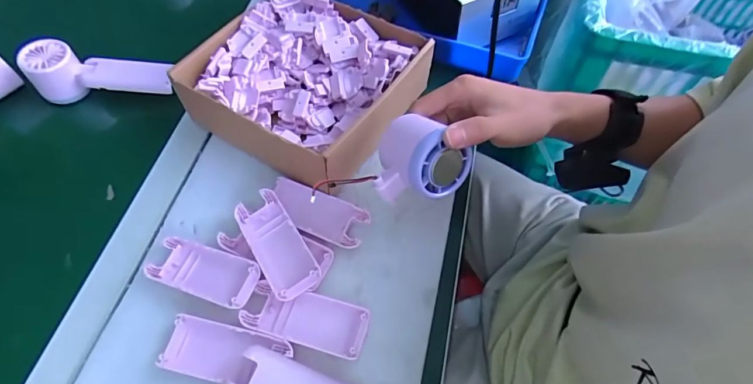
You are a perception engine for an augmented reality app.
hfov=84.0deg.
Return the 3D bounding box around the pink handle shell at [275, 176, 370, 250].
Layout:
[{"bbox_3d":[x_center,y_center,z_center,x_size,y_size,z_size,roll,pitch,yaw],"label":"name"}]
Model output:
[{"bbox_3d":[-0.057,0.022,0.406,0.099,0.015,0.045,20,63,13],"label":"pink handle shell"}]

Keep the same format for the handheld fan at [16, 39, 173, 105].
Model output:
[{"bbox_3d":[-0.328,-0.146,0.497,0.157,0.049,0.049,-3,60,0],"label":"handheld fan"}]

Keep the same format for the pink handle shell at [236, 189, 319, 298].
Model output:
[{"bbox_3d":[-0.090,0.045,0.373,0.043,0.013,0.101,-38,59,-3],"label":"pink handle shell"}]

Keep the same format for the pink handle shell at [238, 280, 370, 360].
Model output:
[{"bbox_3d":[-0.059,0.110,0.358,0.103,0.020,0.043,13,62,9],"label":"pink handle shell"}]

